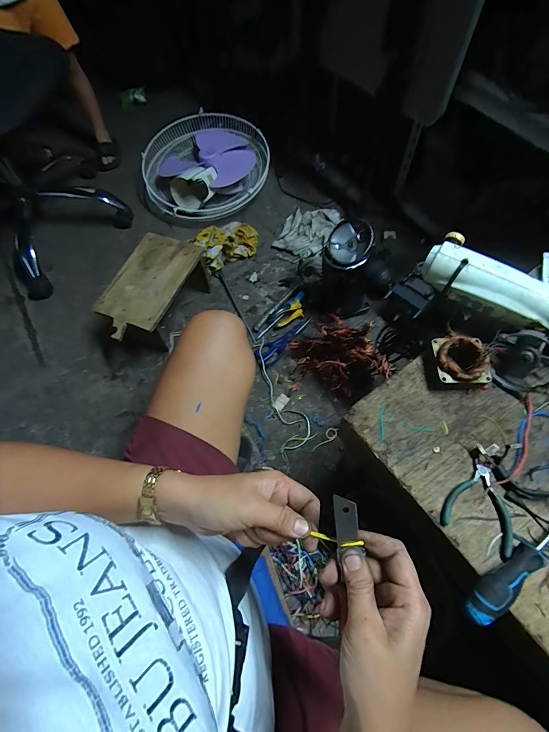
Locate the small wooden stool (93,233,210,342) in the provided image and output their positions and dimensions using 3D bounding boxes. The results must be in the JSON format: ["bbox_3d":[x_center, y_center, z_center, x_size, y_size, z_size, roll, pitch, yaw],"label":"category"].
[{"bbox_3d":[-0.324,-0.181,0.924,0.192,0.149,0.318,15,66,11],"label":"small wooden stool"}]

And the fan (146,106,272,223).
[{"bbox_3d":[-0.249,-0.727,1.214,0.455,0.120,0.420,-24,65,-8],"label":"fan"}]

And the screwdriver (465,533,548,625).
[{"bbox_3d":[0.323,0.220,0.408,0.247,0.034,0.029,-32,66,-12],"label":"screwdriver"}]

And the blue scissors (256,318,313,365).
[{"bbox_3d":[0.037,-0.068,0.941,0.190,0.013,0.067,-31,66,-11],"label":"blue scissors"}]

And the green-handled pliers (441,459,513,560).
[{"bbox_3d":[0.274,0.180,0.442,0.082,0.013,0.101,25,68,15],"label":"green-handled pliers"}]

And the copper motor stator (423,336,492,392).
[{"bbox_3d":[0.278,-0.003,0.517,0.082,0.045,0.078,-9,64,0],"label":"copper motor stator"}]

